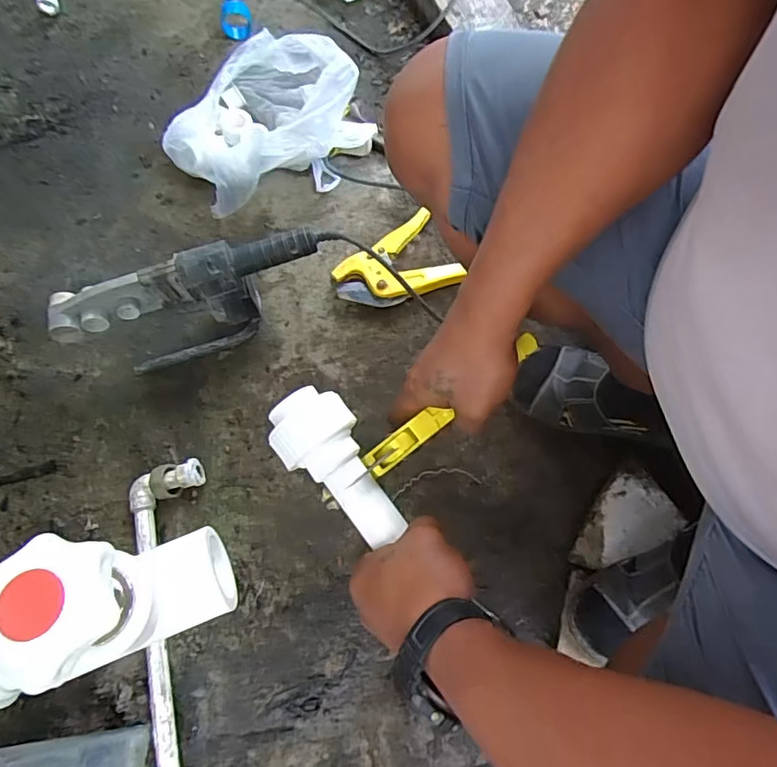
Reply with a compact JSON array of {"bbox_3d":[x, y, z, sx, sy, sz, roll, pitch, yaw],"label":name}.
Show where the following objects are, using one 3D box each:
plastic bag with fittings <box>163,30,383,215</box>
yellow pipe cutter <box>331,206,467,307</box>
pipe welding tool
[{"bbox_3d":[-0.185,-0.377,0.764,0.246,0.140,0.225,-39,76,-15],"label":"plastic bag with fittings"},{"bbox_3d":[0.009,-0.161,0.740,0.166,0.034,0.113,-29,73,-12],"label":"yellow pipe cutter"},{"bbox_3d":[-0.237,-0.096,0.658,0.320,0.130,0.081,-14,71,-8],"label":"pipe welding tool"}]

